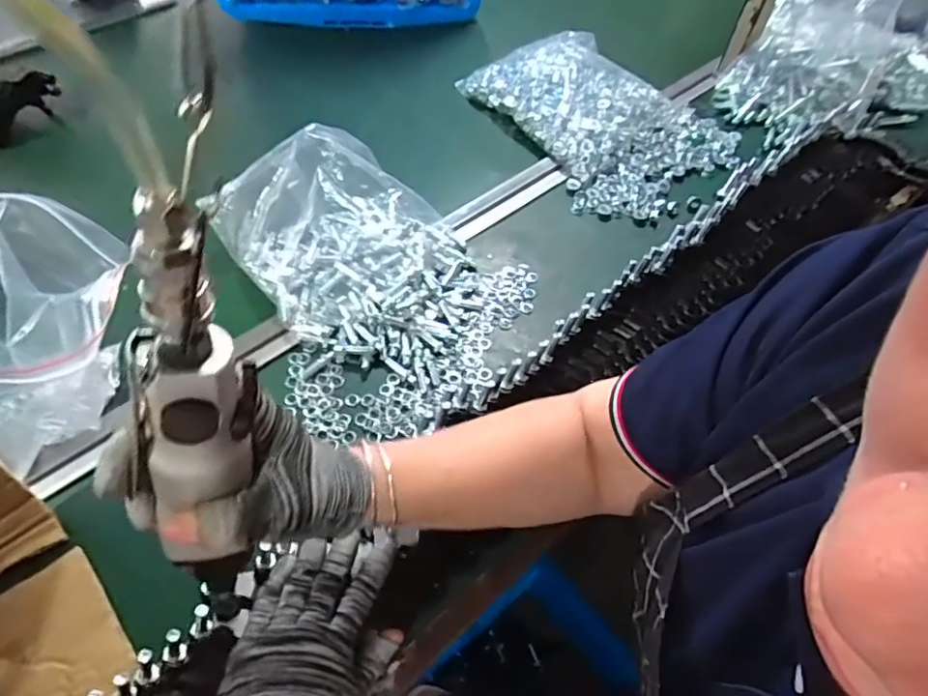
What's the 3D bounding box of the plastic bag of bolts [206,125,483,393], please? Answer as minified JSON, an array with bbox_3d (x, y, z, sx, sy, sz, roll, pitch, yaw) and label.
[{"bbox_3d":[-0.115,-0.107,0.574,0.274,0.090,0.187,26,59,14],"label":"plastic bag of bolts"}]

